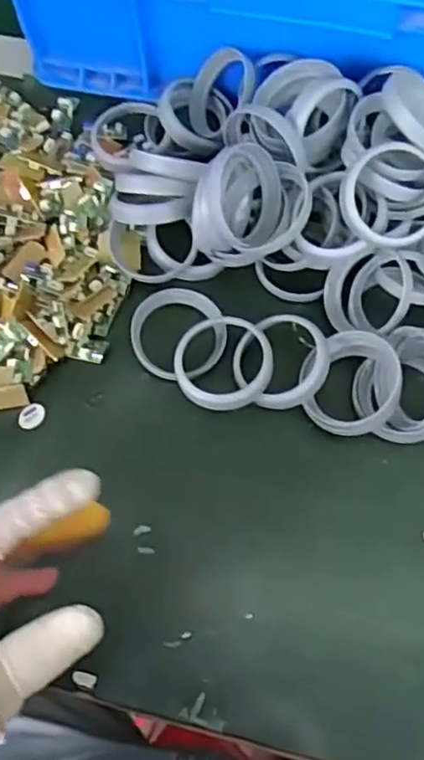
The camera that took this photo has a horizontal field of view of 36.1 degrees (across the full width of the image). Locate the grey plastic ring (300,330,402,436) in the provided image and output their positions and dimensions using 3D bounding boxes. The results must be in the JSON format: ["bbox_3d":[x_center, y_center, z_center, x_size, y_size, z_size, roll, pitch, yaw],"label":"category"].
[{"bbox_3d":[0.081,0.001,0.381,0.056,0.019,0.061,-1,68,2],"label":"grey plastic ring"}]

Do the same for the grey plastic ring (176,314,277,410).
[{"bbox_3d":[0.006,-0.011,0.393,0.057,0.020,0.065,-12,68,-3],"label":"grey plastic ring"}]

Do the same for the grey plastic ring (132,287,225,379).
[{"bbox_3d":[-0.020,-0.030,0.415,0.058,0.017,0.065,4,68,4],"label":"grey plastic ring"}]

